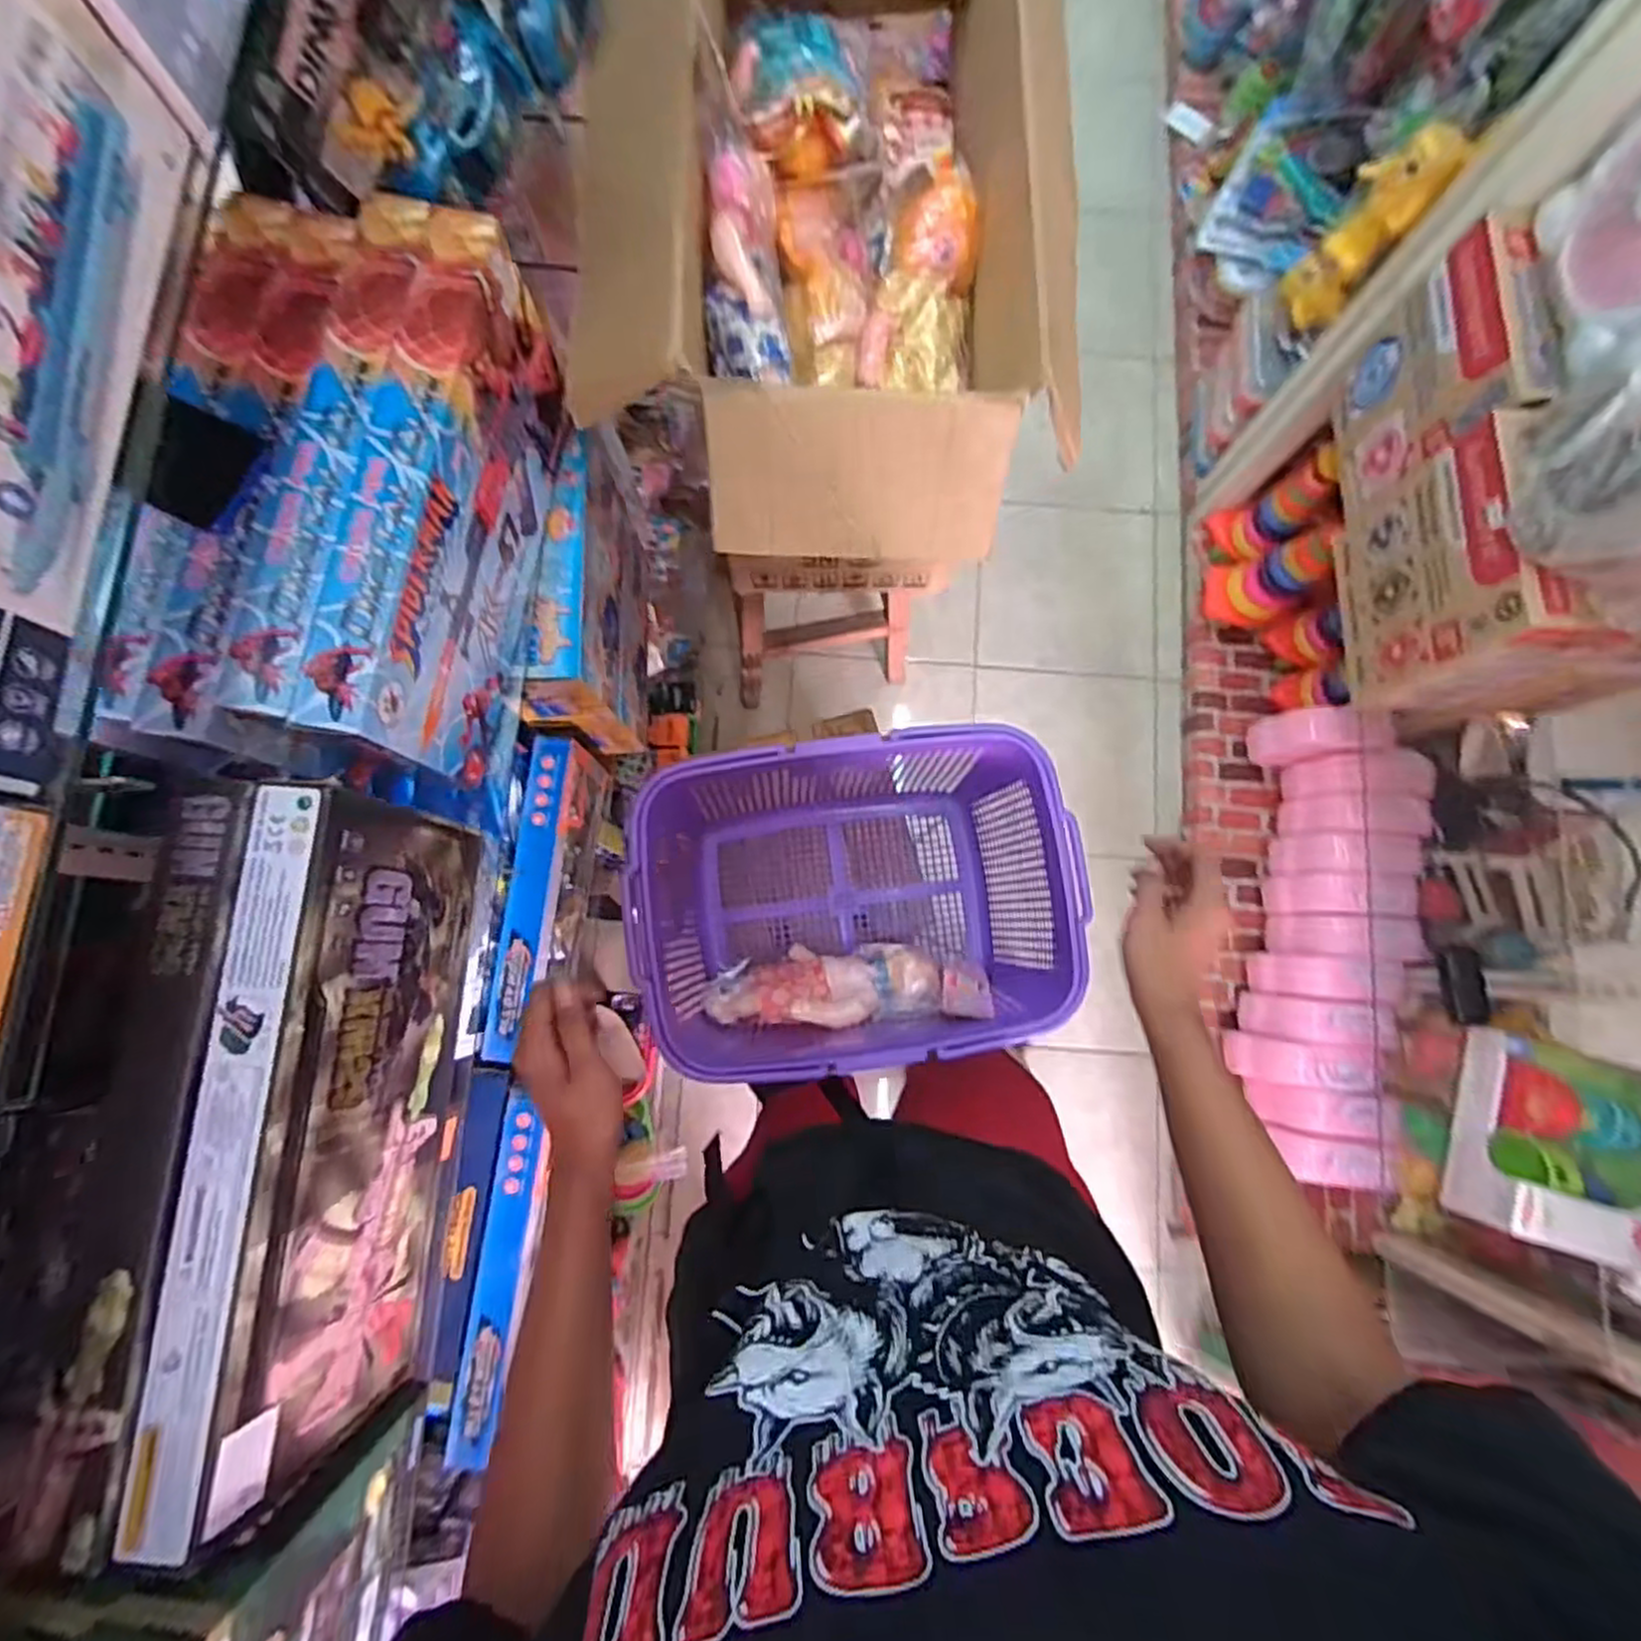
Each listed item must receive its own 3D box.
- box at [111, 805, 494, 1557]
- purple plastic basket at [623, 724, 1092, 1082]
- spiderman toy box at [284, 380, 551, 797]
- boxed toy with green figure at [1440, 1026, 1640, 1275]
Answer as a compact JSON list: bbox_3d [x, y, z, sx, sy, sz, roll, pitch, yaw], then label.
[{"bbox_3d":[-0.348,0.211,0.546,0.075,0.198,0.439,3,80,-1],"label":"box"},{"bbox_3d":[0.034,0.077,0.786,0.411,0.230,0.313,-8,81,-3],"label":"purple plastic basket"},{"bbox_3d":[-0.313,-0.204,0.627,0.060,0.194,0.325,8,80,0],"label":"spiderman toy box"},{"bbox_3d":[0.958,0.418,0.963,0.243,0.120,0.254,10,80,0],"label":"boxed toy with green figure"}]

